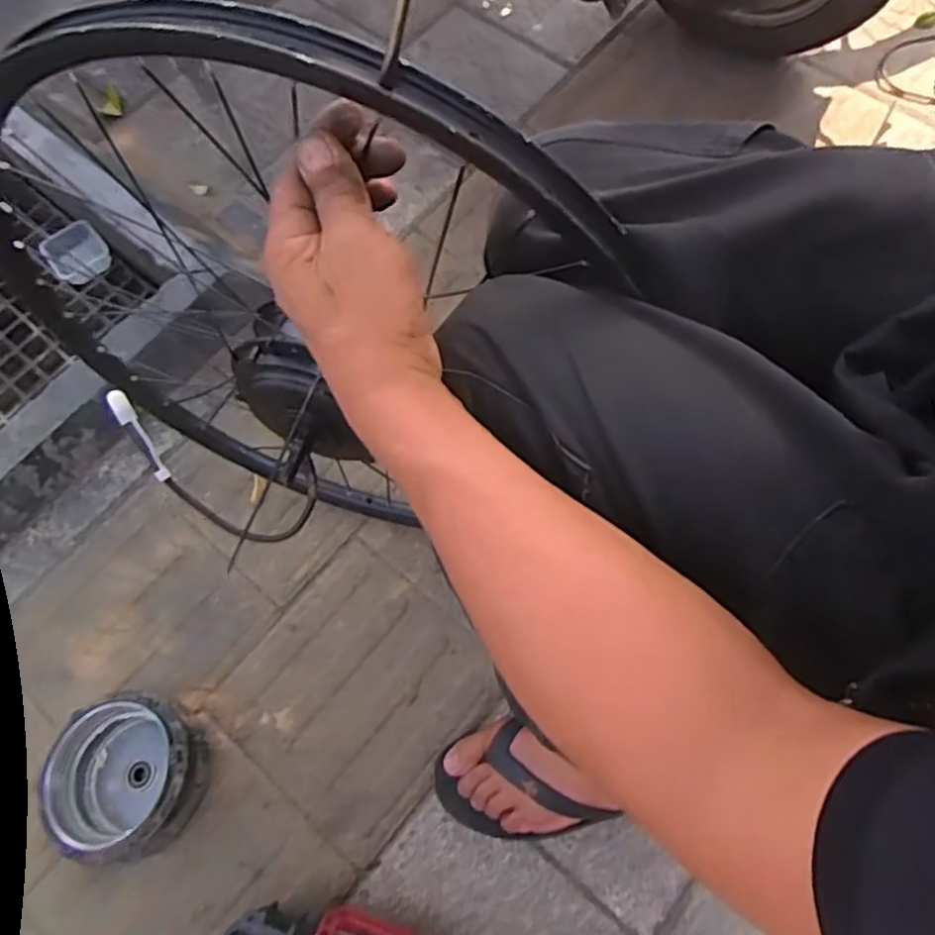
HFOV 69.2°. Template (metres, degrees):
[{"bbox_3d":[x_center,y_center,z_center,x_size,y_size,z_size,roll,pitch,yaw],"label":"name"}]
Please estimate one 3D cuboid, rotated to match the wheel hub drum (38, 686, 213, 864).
[{"bbox_3d":[-0.339,0.308,0.683,0.130,0.083,0.142,-1,69,2],"label":"wheel hub drum"}]

